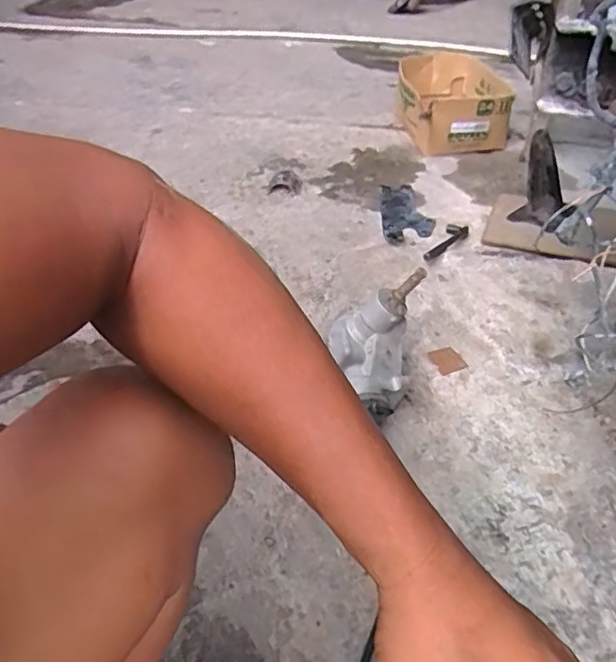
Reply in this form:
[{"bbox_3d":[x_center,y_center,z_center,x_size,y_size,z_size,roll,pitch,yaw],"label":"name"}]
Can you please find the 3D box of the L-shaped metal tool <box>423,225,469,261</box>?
[{"bbox_3d":[0.284,-0.184,1.215,0.053,0.013,0.227,20,32,22],"label":"L-shaped metal tool"}]

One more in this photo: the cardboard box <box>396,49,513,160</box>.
[{"bbox_3d":[0.406,-0.660,1.702,0.284,0.157,0.376,1,40,1],"label":"cardboard box"}]

